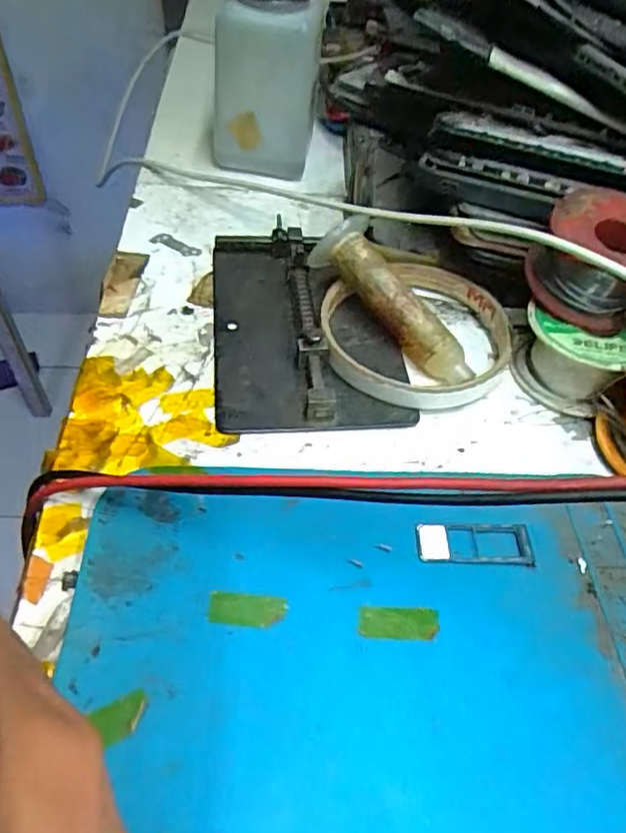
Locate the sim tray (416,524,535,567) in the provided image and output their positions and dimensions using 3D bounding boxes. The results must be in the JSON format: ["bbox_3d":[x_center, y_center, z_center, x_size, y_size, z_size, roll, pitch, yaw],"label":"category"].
[{"bbox_3d":[0.055,0.042,0.206,0.039,0.004,0.015,4,50,-3],"label":"sim tray"}]

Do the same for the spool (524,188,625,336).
[{"bbox_3d":[0.116,-0.063,0.245,0.051,0.033,0.046,26,52,16],"label":"spool"}]

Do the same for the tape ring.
[{"bbox_3d":[0.044,-0.037,0.264,0.079,0.015,0.080,3,50,-4],"label":"tape ring"}]

